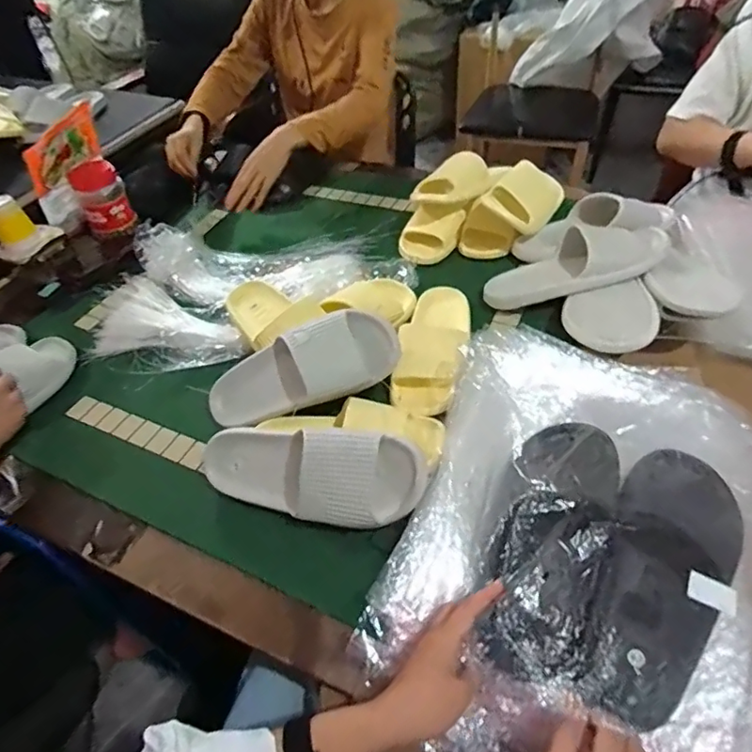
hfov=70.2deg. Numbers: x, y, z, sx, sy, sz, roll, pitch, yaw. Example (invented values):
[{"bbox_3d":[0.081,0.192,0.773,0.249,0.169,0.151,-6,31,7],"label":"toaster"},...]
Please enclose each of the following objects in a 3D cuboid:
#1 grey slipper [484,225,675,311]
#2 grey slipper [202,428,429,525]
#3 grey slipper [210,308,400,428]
[{"bbox_3d":[0.299,-0.169,0.795,0.277,0.053,0.108,-20,48,6],"label":"grey slipper"},{"bbox_3d":[-0.081,0.105,0.601,0.265,0.075,0.102,5,85,20],"label":"grey slipper"},{"bbox_3d":[-0.100,-0.005,0.701,0.264,0.083,0.105,-23,77,14],"label":"grey slipper"}]

